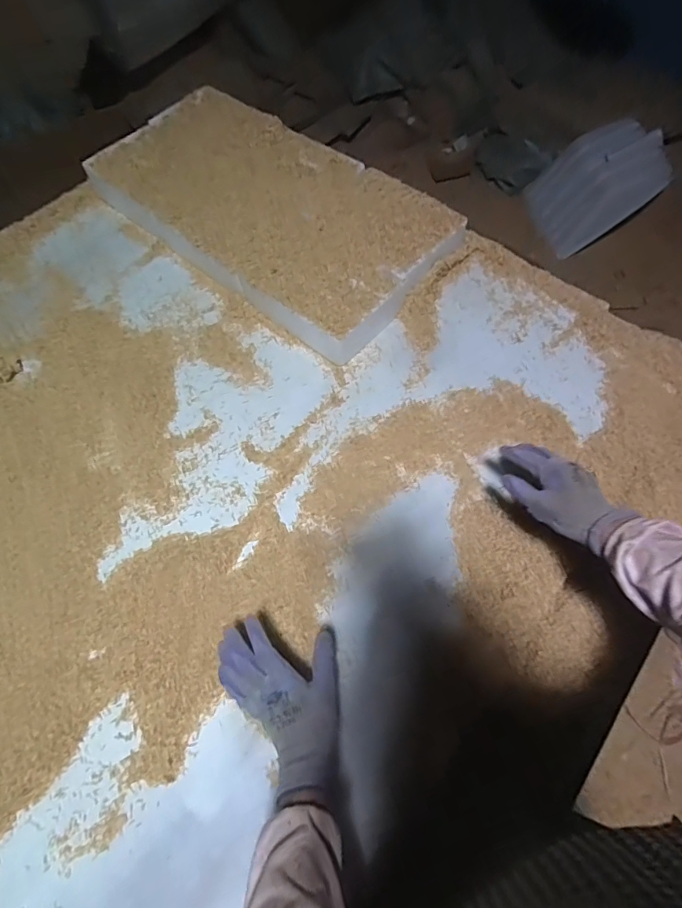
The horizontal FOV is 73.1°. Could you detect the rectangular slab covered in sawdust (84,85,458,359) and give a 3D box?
[{"bbox_3d":[-0.148,-0.482,0.902,0.697,0.094,0.362,36,69,16],"label":"rectangular slab covered in sawdust"}]

